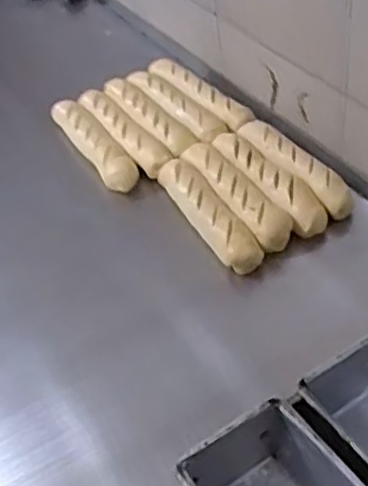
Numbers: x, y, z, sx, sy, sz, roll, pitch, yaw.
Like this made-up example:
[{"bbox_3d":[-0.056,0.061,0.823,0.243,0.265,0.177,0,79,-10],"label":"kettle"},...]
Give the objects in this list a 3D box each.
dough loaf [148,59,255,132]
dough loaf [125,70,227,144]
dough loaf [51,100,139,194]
[{"bbox_3d":[0.024,-0.238,1.081,0.062,0.031,0.216,-32,49,-23],"label":"dough loaf"},{"bbox_3d":[-0.018,-0.217,1.072,0.046,0.029,0.219,-32,49,-23],"label":"dough loaf"},{"bbox_3d":[-0.139,-0.152,1.026,0.052,0.043,0.235,-28,48,-19],"label":"dough loaf"}]

